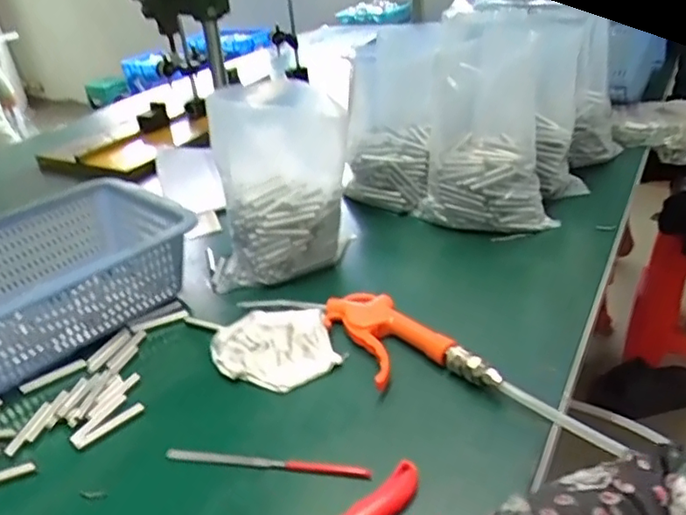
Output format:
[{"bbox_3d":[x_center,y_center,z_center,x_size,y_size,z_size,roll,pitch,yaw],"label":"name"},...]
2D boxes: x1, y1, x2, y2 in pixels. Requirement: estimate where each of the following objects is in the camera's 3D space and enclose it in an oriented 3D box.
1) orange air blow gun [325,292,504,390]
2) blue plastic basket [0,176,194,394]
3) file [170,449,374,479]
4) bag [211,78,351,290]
[{"bbox_3d":[0.044,0.079,0.528,0.075,0.027,0.183,-23,33,-26],"label":"orange air blow gun"},{"bbox_3d":[-0.325,0.025,0.624,0.285,0.096,0.211,-29,36,-34],"label":"blue plastic basket"},{"bbox_3d":[-0.058,0.151,0.437,0.158,0.006,0.009,1,30,14],"label":"file"},{"bbox_3d":[-0.073,-0.078,0.639,0.155,0.214,0.078,-6,29,1],"label":"bag"}]

